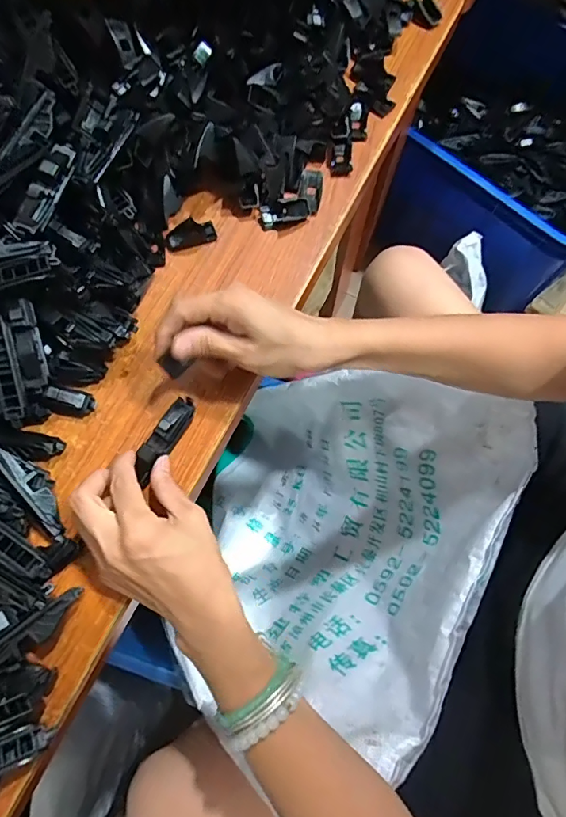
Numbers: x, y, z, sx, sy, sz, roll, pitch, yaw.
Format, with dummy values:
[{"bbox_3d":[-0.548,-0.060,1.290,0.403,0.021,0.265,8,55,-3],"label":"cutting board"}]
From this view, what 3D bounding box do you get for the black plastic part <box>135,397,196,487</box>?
[{"bbox_3d":[-0.088,0.021,0.350,0.018,0.019,0.068,29,71,7],"label":"black plastic part"}]

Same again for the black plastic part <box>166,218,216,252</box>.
[{"bbox_3d":[-0.079,-0.149,0.405,0.043,0.009,0.022,-14,75,-4],"label":"black plastic part"}]

